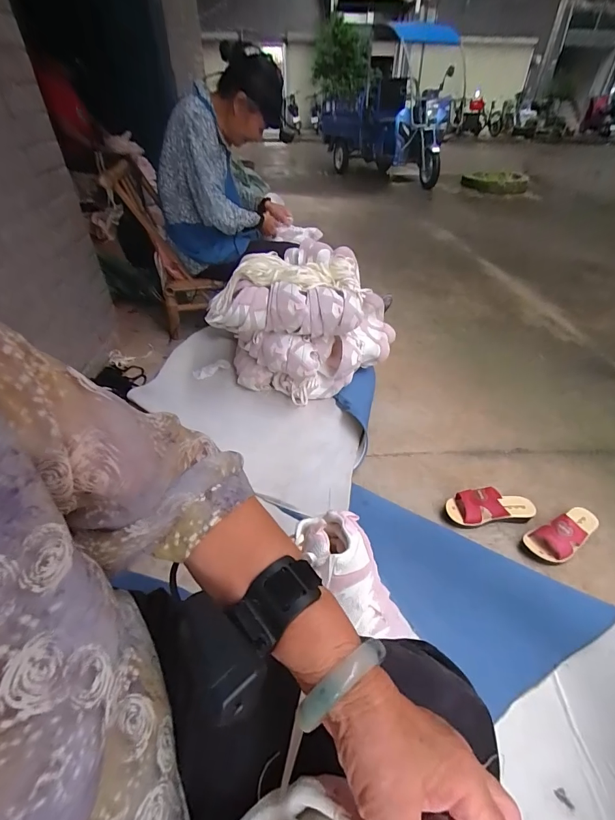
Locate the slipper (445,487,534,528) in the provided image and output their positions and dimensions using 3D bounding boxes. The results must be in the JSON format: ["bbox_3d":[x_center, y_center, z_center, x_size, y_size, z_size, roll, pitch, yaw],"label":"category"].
[{"bbox_3d":[0.455,0.239,0.936,0.215,0.070,0.082,-5,41,-8],"label":"slipper"}]

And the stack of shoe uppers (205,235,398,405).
[{"bbox_3d":[-0.018,-0.274,1.241,0.488,0.388,0.418,26,47,27],"label":"stack of shoe uppers"}]

